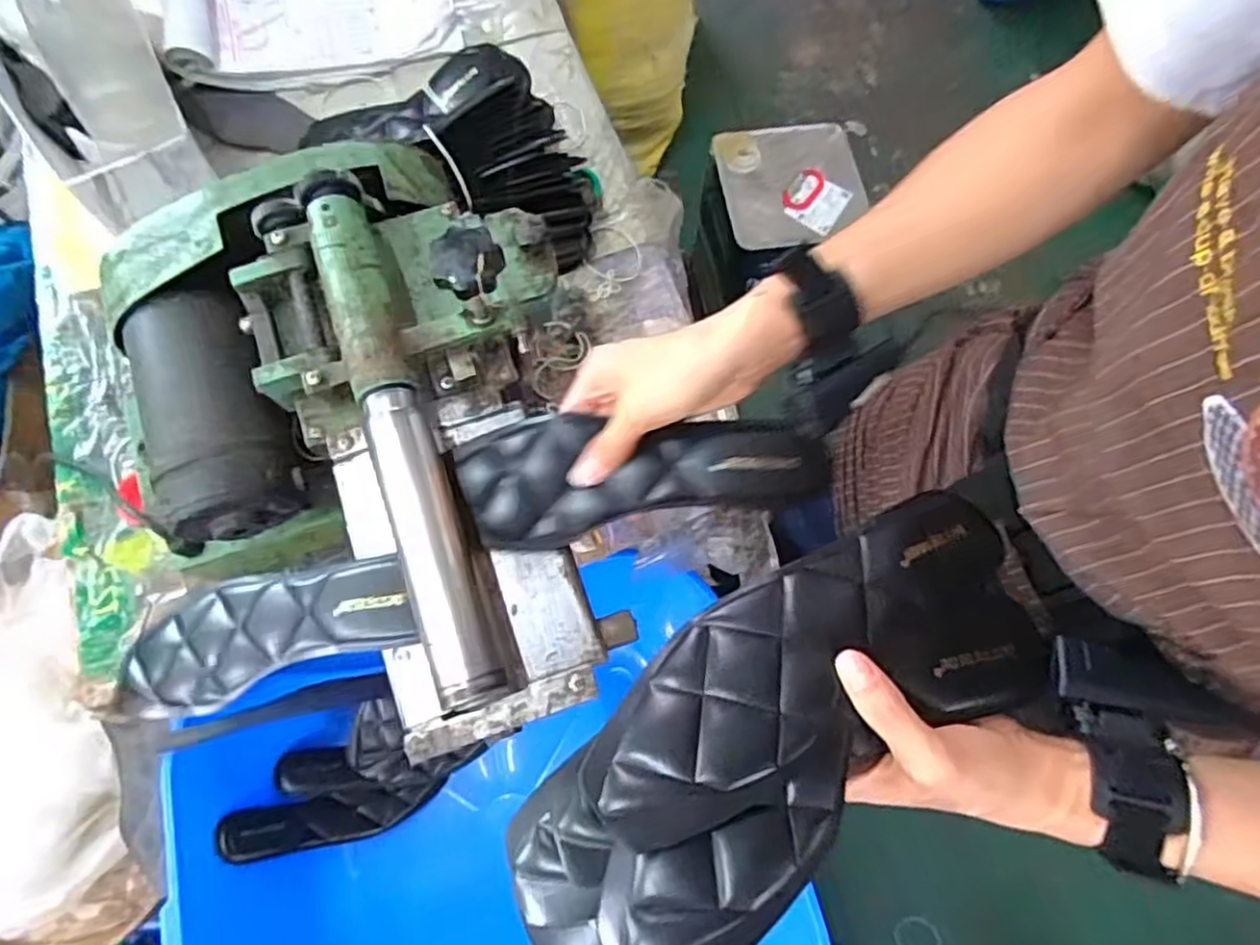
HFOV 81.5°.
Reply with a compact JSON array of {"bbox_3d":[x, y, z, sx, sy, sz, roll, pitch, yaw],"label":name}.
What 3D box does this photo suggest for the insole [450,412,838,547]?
[{"bbox_3d":[0.006,0.000,0.435,0.212,0.021,0.069,-6,71,2],"label":"insole"}]

